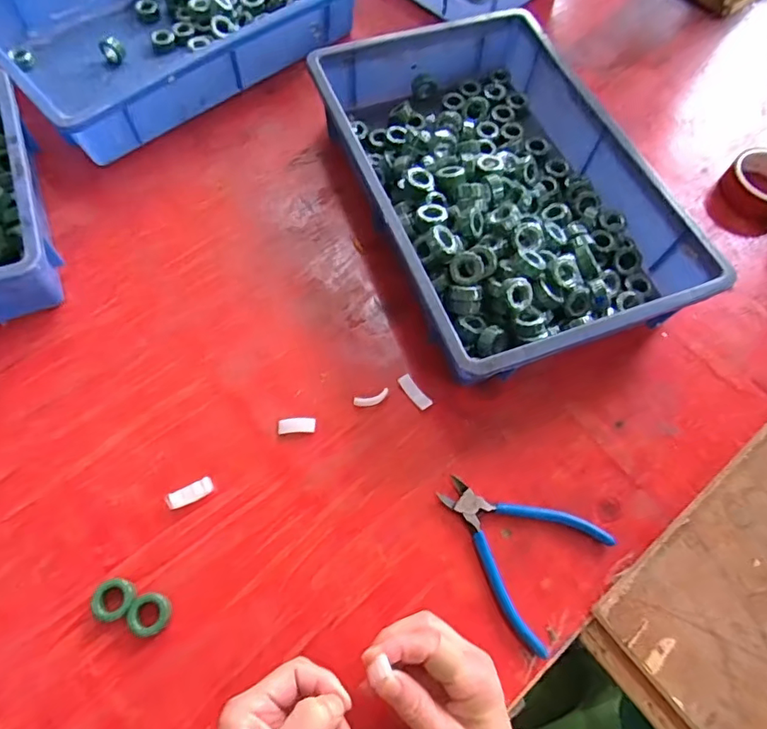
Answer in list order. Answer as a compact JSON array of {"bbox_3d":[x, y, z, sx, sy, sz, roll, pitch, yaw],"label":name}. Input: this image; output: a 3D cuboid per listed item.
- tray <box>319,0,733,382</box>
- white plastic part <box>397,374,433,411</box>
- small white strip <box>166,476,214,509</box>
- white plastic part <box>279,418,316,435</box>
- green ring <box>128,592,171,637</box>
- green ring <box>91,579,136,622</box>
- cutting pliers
[{"bbox_3d":[0.120,-0.201,0.570,0.288,0.083,0.437,-20,67,-11],"label":"tray"},{"bbox_3d":[0.030,0.027,0.498,0.013,0.008,0.040,-34,71,-17],"label":"white plastic part"},{"bbox_3d":[-0.169,0.113,0.445,0.039,0.012,0.016,-23,68,-26],"label":"small white strip"},{"bbox_3d":[-0.081,0.057,0.479,0.034,0.004,0.014,-3,65,-4],"label":"white plastic part"},{"bbox_3d":[-0.184,0.197,0.402,0.029,0.012,0.030,1,65,-2],"label":"green ring"},{"bbox_3d":[-0.215,0.188,0.407,0.030,0.015,0.030,1,65,-2],"label":"green ring"},{"bbox_3d":[0.109,0.155,0.440,0.139,0.014,0.113,35,68,13],"label":"cutting pliers"}]

